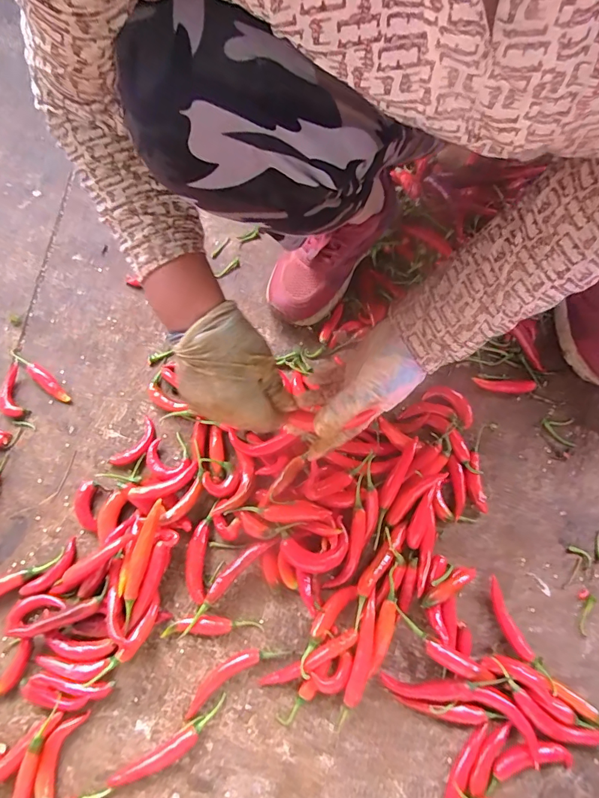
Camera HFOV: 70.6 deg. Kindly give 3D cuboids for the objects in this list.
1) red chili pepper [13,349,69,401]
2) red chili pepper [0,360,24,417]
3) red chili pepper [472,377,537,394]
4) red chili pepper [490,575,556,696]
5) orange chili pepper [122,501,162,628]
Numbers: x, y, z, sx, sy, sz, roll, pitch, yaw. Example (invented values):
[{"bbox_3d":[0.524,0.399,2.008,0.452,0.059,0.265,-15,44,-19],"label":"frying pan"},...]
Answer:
[{"bbox_3d":[-0.341,-0.033,0.552,0.106,0.015,0.017,39,76,11],"label":"red chili pepper"},{"bbox_3d":[-0.376,-0.012,0.545,0.028,0.016,0.078,-17,73,-5],"label":"red chili pepper"},{"bbox_3d":[0.269,-0.018,0.559,0.078,0.010,0.019,3,72,1],"label":"red chili pepper"},{"bbox_3d":[0.238,0.257,0.464,0.021,0.021,0.118,-25,74,-8],"label":"red chili pepper"},{"bbox_3d":[-0.174,0.175,0.457,0.019,0.022,0.126,14,73,4],"label":"orange chili pepper"}]

